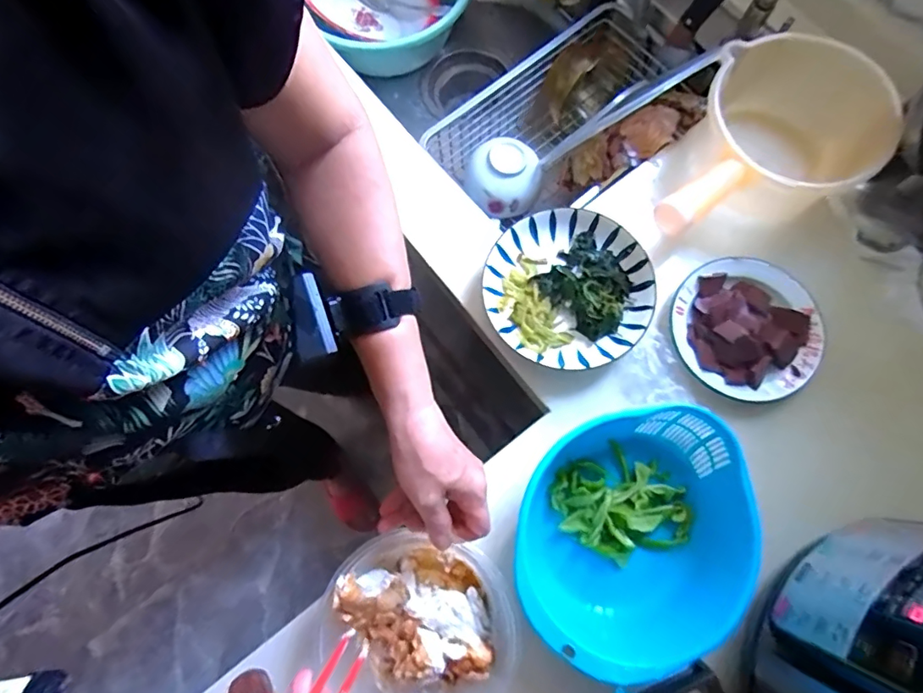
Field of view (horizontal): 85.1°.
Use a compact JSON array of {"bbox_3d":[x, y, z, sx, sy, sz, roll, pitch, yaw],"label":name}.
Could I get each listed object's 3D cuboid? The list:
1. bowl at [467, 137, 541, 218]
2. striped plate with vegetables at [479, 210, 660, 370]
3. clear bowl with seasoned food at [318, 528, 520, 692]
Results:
[{"bbox_3d":[0.062,-0.247,0.741,0.105,0.045,0.105,0,77,2],"label":"bowl"},{"bbox_3d":[0.114,-0.062,0.543,0.177,0.023,0.166,0,77,2],"label":"striped plate with vegetables"},{"bbox_3d":[-0.037,0.259,0.448,0.165,0.080,0.150,0,77,2],"label":"clear bowl with seasoned food"}]

